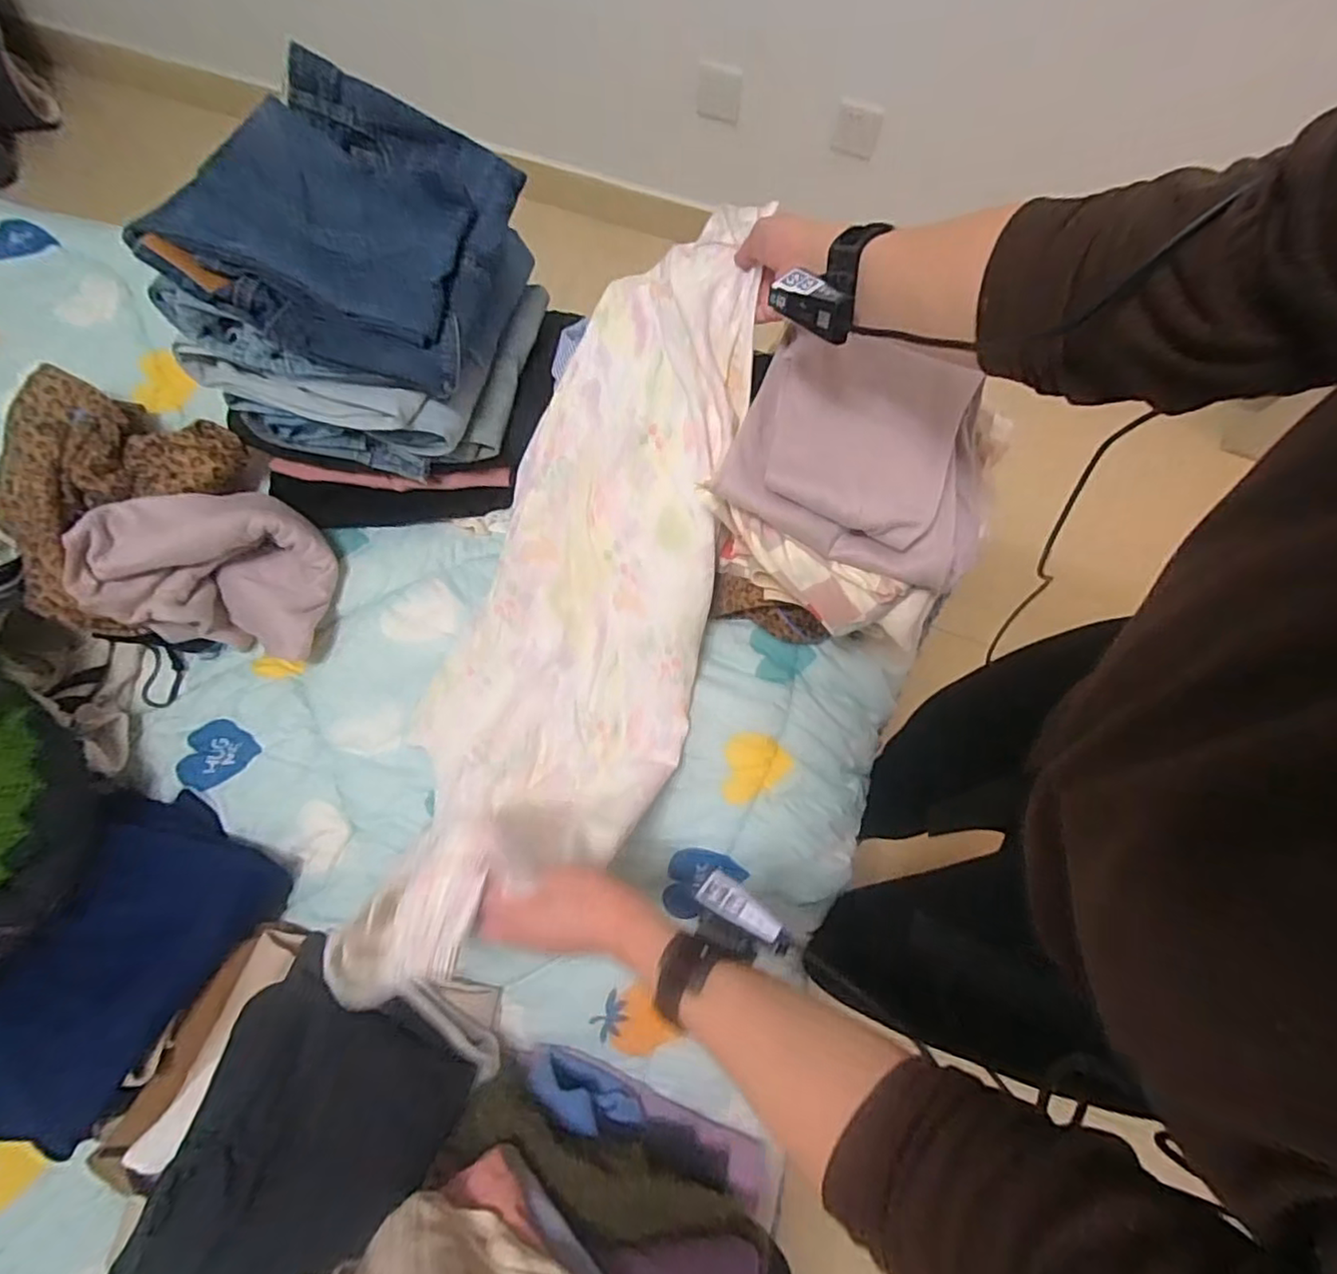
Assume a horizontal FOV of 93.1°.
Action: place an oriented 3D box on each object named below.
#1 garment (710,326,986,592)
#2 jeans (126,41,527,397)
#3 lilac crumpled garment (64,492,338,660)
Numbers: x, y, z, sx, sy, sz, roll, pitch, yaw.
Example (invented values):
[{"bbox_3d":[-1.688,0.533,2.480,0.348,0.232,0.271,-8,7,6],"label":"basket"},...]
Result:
[{"bbox_3d":[0.189,-0.177,0.588,0.234,0.057,0.204,22,76,4],"label":"garment"},{"bbox_3d":[-0.296,-0.403,0.604,0.244,0.086,0.286,17,76,3],"label":"jeans"},{"bbox_3d":[-0.490,-0.077,0.703,0.196,0.142,0.171,7,75,0],"label":"lilac crumpled garment"}]

